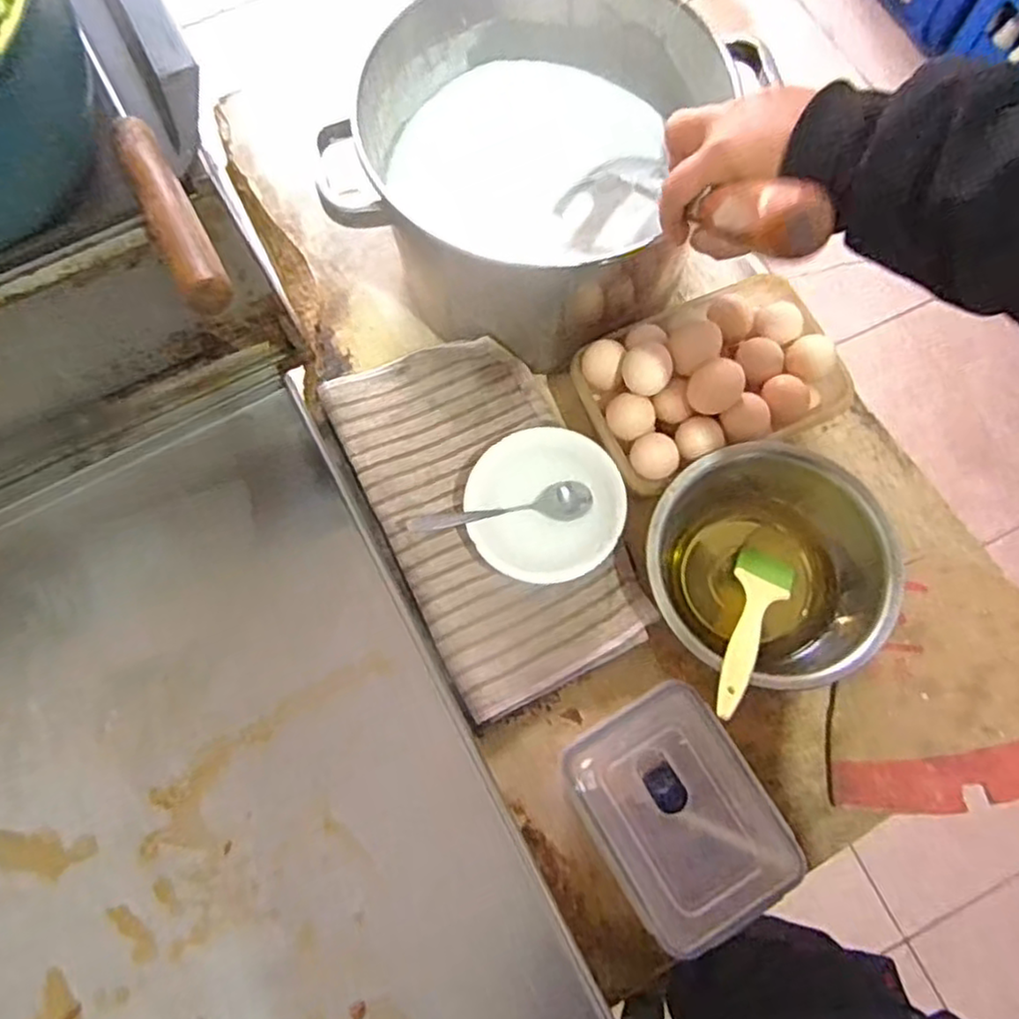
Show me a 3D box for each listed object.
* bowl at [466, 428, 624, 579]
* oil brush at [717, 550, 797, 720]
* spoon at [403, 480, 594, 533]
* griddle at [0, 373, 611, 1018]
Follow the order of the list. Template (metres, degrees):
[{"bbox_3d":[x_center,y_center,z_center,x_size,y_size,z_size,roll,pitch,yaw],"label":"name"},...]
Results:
[{"bbox_3d":[0.031,-0.002,0.626,0.133,0.042,0.129,0,74,1],"label":"bowl"},{"bbox_3d":[0.195,0.093,0.567,0.047,0.017,0.191,29,45,9],"label":"oil brush"},{"bbox_3d":[-0.007,-0.003,0.615,0.158,0.024,0.033,-7,74,-1],"label":"spoon"},{"bbox_3d":[-0.321,0.267,0.550,0.597,0.047,0.611,-28,75,-7],"label":"griddle"}]

